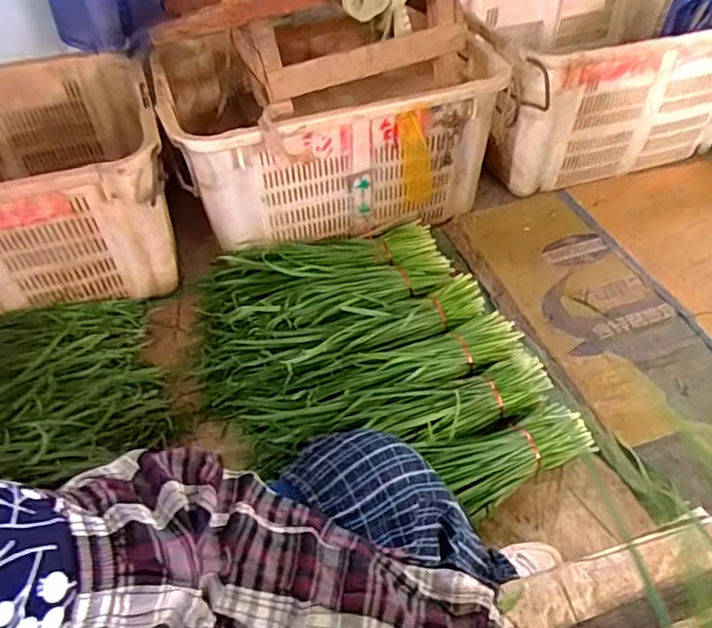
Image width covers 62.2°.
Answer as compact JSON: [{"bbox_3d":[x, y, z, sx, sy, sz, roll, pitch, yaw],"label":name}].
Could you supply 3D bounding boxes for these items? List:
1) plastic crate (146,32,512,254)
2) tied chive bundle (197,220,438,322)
[{"bbox_3d":[-0.066,-0.440,1.362,0.709,0.355,0.457,-17,48,-15],"label":"plastic crate"},{"bbox_3d":[-0.069,-0.086,1.224,0.507,0.075,0.175,-14,47,-12],"label":"tied chive bundle"}]

